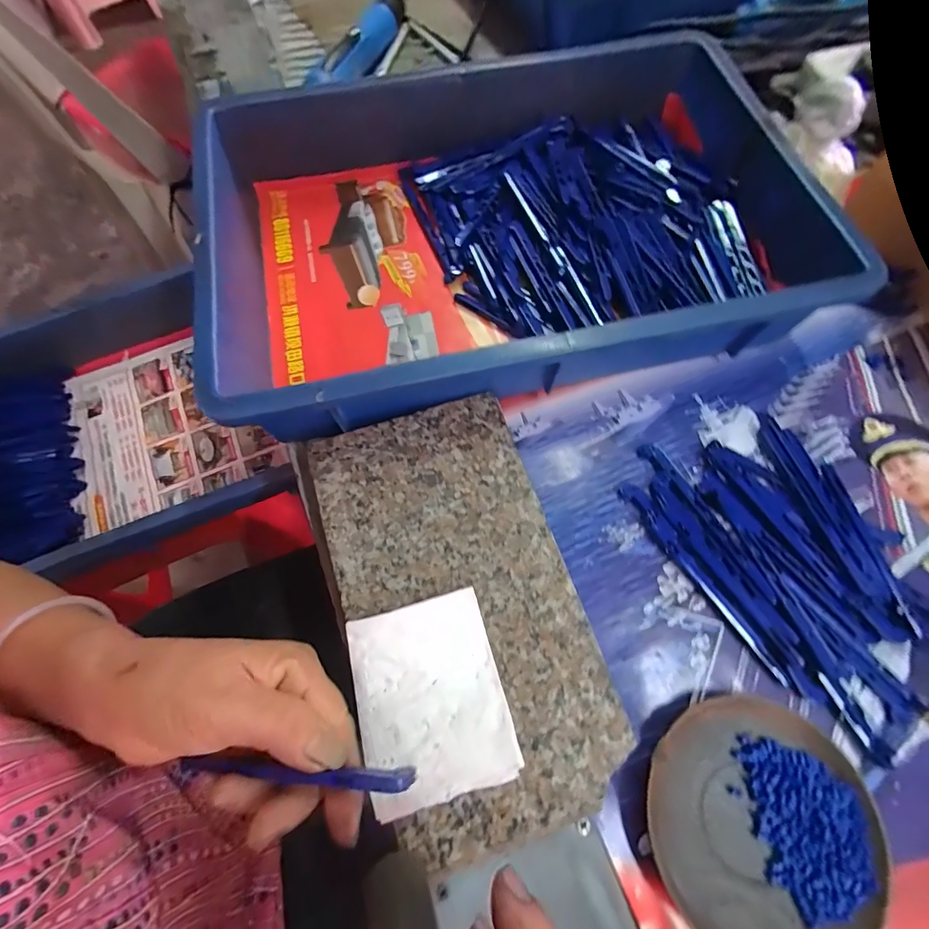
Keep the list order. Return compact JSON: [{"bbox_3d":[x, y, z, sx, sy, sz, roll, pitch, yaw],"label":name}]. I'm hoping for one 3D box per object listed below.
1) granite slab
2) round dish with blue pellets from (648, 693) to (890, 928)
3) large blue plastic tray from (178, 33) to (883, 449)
[{"bbox_3d":[-0.004,0.079,0.264,0.129,0.024,0.240,-18,70,-7],"label":"granite slab"},{"bbox_3d":[0.154,0.187,0.226,0.110,0.015,0.112,0,69,0],"label":"round dish with blue pellets"},{"bbox_3d":[0.045,-0.185,0.337,0.451,0.078,0.281,-13,69,-5],"label":"large blue plastic tray"}]

